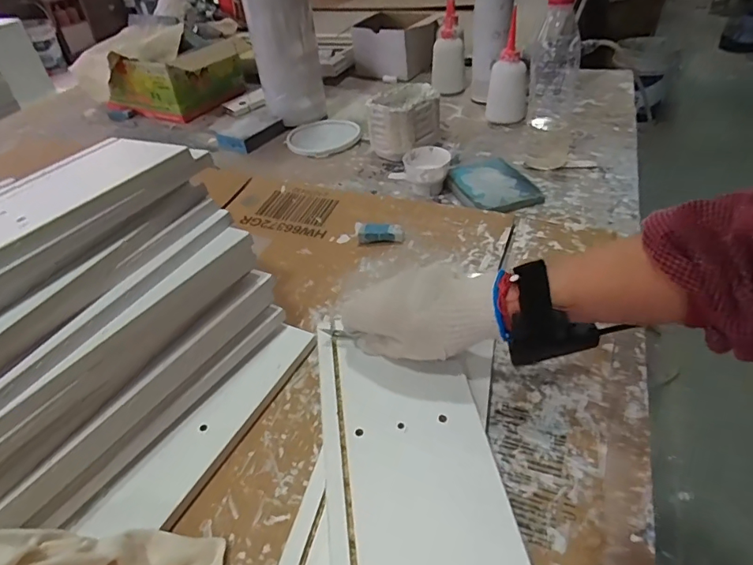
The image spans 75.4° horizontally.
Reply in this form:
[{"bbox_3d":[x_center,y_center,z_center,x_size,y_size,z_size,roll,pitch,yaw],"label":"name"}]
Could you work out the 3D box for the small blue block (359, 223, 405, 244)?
[{"bbox_3d":[0.006,-0.060,0.587,0.053,0.017,0.022,-2,40,5],"label":"small blue block"}]

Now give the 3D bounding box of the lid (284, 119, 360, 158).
[{"bbox_3d":[-0.090,-0.250,0.833,0.123,0.015,0.131,-4,40,3],"label":"lid"}]

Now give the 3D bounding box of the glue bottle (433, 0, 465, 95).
[{"bbox_3d":[0.141,-0.458,0.942,0.064,0.151,0.070,2,41,9],"label":"glue bottle"}]

